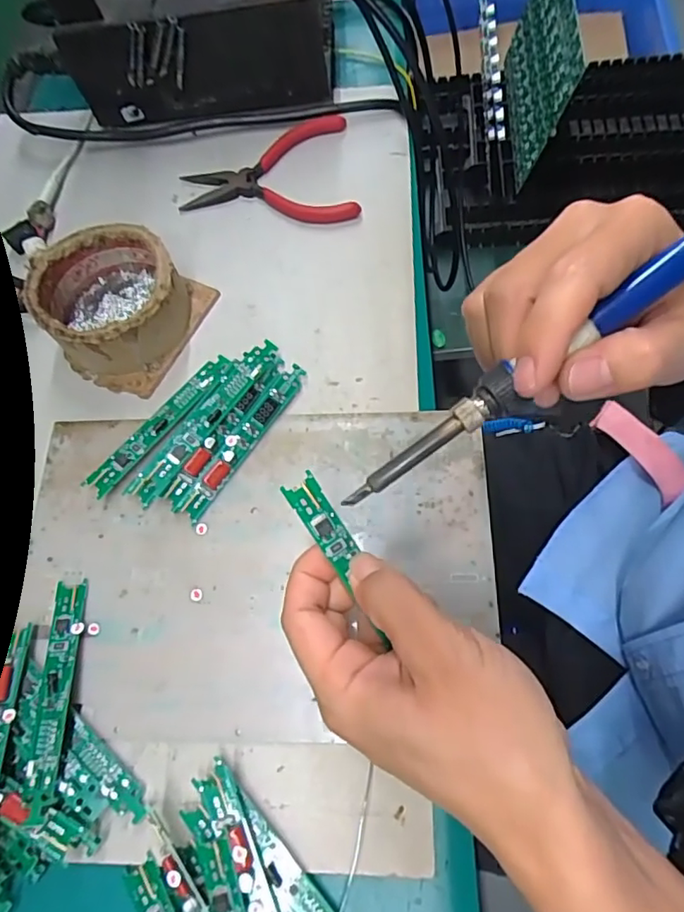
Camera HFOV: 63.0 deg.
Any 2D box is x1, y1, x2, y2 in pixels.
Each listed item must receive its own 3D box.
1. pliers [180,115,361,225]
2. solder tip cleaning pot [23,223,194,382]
[{"bbox_3d":[-0.052,-0.200,0.395,0.121,0.012,0.088,-2,69,2],"label":"pliers"},{"bbox_3d":[-0.140,-0.096,0.340,0.085,0.040,0.092,-40,72,-12],"label":"solder tip cleaning pot"}]

